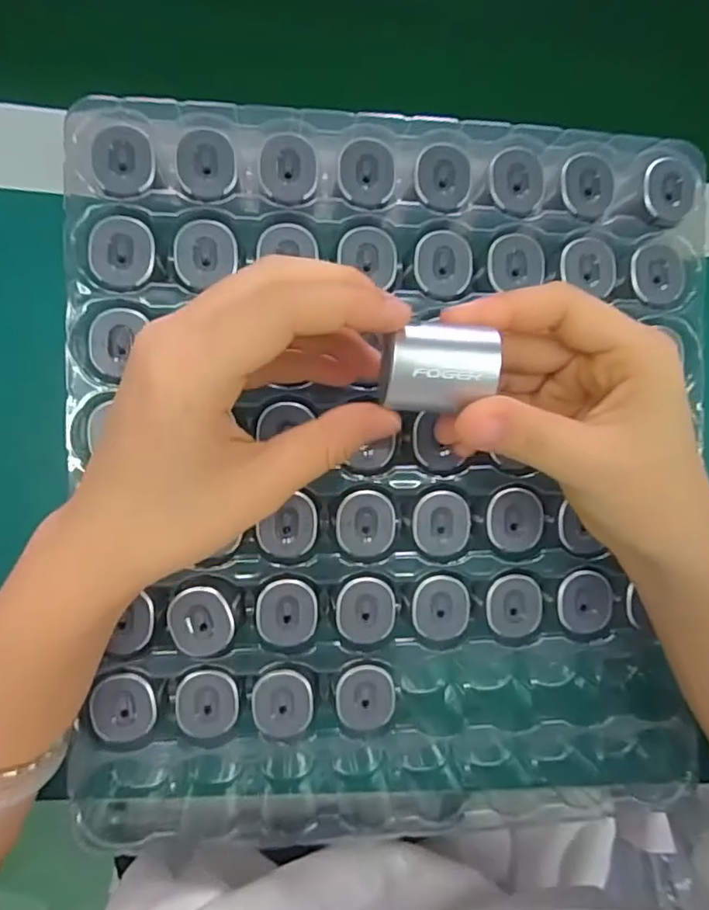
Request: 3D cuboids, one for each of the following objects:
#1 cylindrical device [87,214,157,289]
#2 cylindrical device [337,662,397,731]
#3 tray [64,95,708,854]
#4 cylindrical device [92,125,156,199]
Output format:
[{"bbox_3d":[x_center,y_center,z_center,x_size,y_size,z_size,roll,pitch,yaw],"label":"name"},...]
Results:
[{"bbox_3d":[-0.100,-0.087,0.249,0.026,0.004,0.030,2,90,-8],"label":"cylindrical device"},{"bbox_3d":[0.004,0.111,0.274,0.027,0.017,0.029,0,90,-8],"label":"cylindrical device"},{"bbox_3d":[0.021,0.012,0.286,0.287,0.052,0.329,0,90,-8],"label":"tray"},{"bbox_3d":[-0.098,-0.125,0.247,0.024,0.006,0.030,-3,90,-8],"label":"cylindrical device"}]

